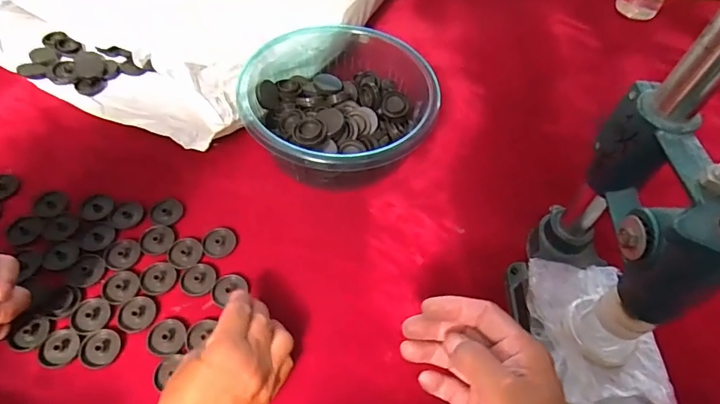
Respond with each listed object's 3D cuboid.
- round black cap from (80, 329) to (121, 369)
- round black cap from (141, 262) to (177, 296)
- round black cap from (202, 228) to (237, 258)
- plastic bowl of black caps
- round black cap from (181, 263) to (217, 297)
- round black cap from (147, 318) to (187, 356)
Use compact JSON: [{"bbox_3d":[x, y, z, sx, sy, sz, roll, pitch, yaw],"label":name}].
[{"bbox_3d":[-0.224,0.125,0.389,0.030,0.005,0.030,2,54,-3],"label":"round black cap"},{"bbox_3d":[-0.192,0.072,0.429,0.032,0.004,0.032,2,54,-3],"label":"round black cap"},{"bbox_3d":[-0.142,0.041,0.458,0.032,0.008,0.030,2,54,-3],"label":"round black cap"},{"bbox_3d":[-0.026,-0.113,0.526,0.199,0.089,0.217,2,54,-3],"label":"plastic bowl of black caps"},{"bbox_3d":[-0.154,0.073,0.432,0.034,0.004,0.031,2,54,-3],"label":"round black cap"},{"bbox_3d":[-0.170,0.119,0.398,0.032,0.006,0.030,2,54,-3],"label":"round black cap"}]

